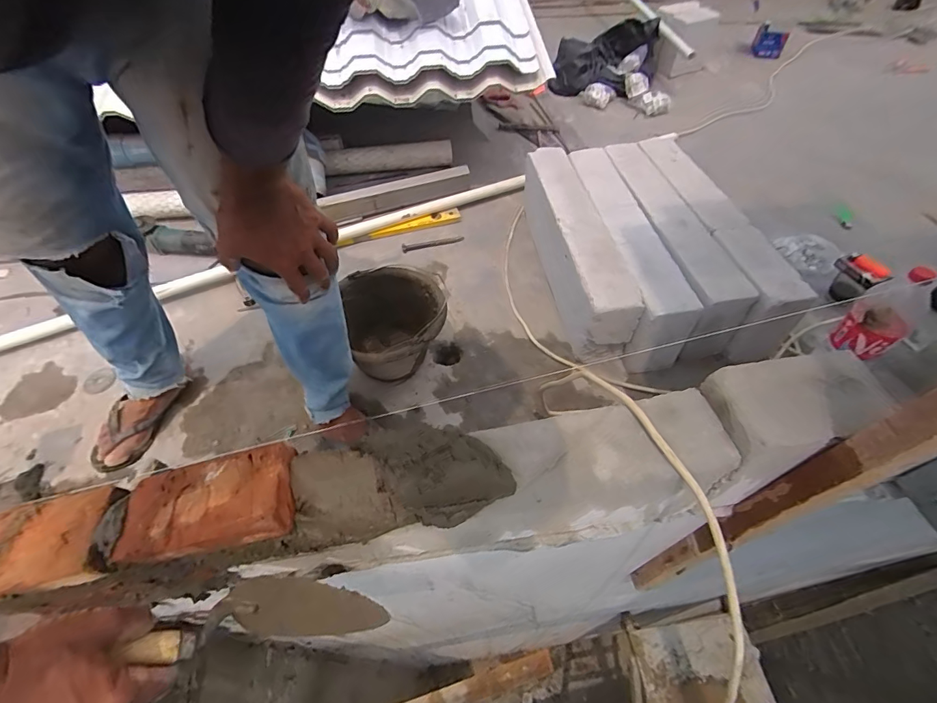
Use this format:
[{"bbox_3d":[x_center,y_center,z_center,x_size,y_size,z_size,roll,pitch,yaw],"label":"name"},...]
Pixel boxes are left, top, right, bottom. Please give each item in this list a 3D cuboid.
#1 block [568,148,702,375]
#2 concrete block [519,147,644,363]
[{"bbox_3d":[0.350,-0.256,1.035,0.118,0.159,0.595,-8,53,-5],"label":"block"},{"bbox_3d":[0.245,-0.262,1.068,0.102,0.199,0.607,-7,53,-5],"label":"concrete block"}]

